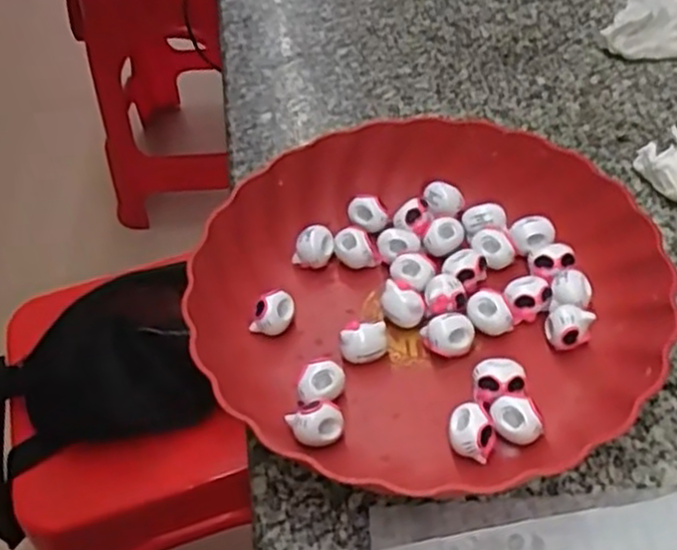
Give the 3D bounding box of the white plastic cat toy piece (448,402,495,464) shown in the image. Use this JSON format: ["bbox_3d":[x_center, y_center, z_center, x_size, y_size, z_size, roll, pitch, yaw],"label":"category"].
[{"bbox_3d":[0.065,0.078,0.369,0.021,0.025,0.023,-3,49,4],"label":"white plastic cat toy piece"}]

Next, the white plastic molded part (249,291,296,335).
[{"bbox_3d":[-0.036,0.021,0.418,0.021,0.022,0.020,6,50,11],"label":"white plastic molded part"}]

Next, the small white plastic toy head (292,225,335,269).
[{"bbox_3d":[-0.014,-0.015,0.453,0.019,0.022,0.023,26,56,25],"label":"small white plastic toy head"}]

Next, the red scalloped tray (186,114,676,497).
[{"bbox_3d":[0.047,0.006,0.413,0.238,0.049,0.229,7,50,12],"label":"red scalloped tray"}]

